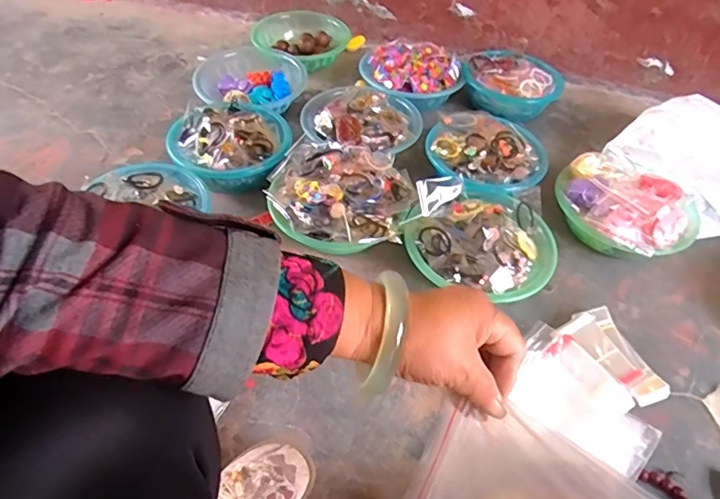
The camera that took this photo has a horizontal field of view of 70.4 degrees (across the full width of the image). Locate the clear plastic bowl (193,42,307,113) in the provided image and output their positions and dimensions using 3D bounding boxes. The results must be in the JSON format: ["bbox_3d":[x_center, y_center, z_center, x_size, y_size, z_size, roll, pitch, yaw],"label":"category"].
[{"bbox_3d":[-0.243,-0.372,1.145,0.226,0.079,0.229,2,49,-2],"label":"clear plastic bowl"}]

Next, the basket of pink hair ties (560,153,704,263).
[{"bbox_3d":[0.467,-0.070,0.912,0.208,0.107,0.234,-31,57,-27],"label":"basket of pink hair ties"}]

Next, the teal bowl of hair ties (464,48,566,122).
[{"bbox_3d":[0.346,-0.377,1.178,0.221,0.082,0.189,12,49,6],"label":"teal bowl of hair ties"}]

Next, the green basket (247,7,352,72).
[{"bbox_3d":[-0.146,-0.523,1.280,0.230,0.068,0.245,12,49,6],"label":"green basket"}]

